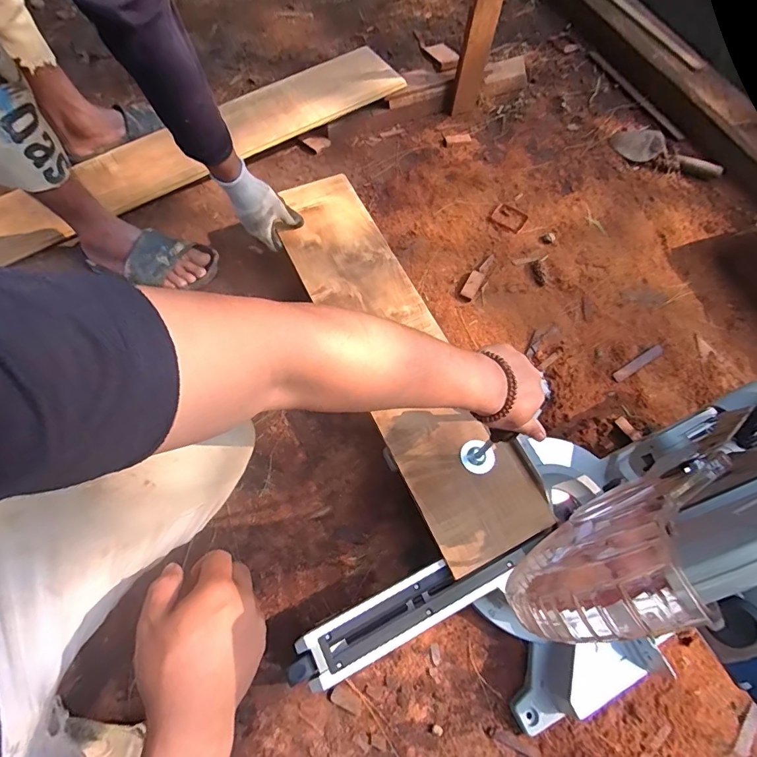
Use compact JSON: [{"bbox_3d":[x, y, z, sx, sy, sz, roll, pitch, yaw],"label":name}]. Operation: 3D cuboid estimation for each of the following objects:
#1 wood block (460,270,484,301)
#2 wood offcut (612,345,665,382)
[{"bbox_3d":[0.190,-0.188,0.880,0.027,0.011,0.074,30,69,7],"label":"wood block"},{"bbox_3d":[0.493,-0.029,0.830,0.121,0.006,0.021,-29,73,-15],"label":"wood offcut"}]

